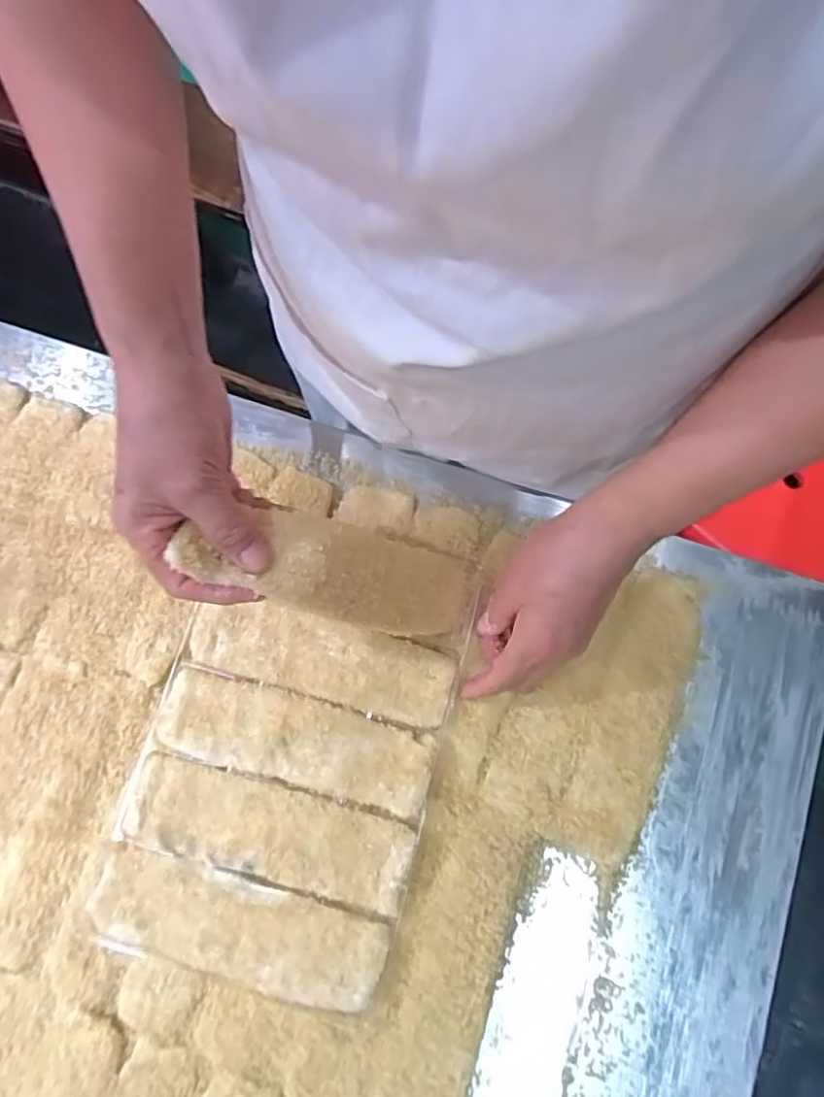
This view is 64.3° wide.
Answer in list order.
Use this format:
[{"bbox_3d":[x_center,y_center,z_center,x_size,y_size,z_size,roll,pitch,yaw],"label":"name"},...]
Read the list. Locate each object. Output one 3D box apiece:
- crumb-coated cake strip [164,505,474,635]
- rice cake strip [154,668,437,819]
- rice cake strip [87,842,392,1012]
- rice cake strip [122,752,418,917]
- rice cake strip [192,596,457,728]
[{"bbox_3d":[-0.041,0.015,0.401,0.196,0.021,0.060,13,72,-33],"label":"crumb-coated cake strip"},{"bbox_3d":[-0.082,0.134,0.460,0.190,0.018,0.057,13,76,6],"label":"rice cake strip"},{"bbox_3d":[-0.114,0.247,0.430,0.193,0.020,0.057,14,76,6],"label":"rice cake strip"},{"bbox_3d":[-0.098,0.191,0.446,0.192,0.017,0.058,14,76,6],"label":"rice cake strip"},{"bbox_3d":[-0.067,0.079,0.475,0.190,0.018,0.055,15,76,6],"label":"rice cake strip"}]

